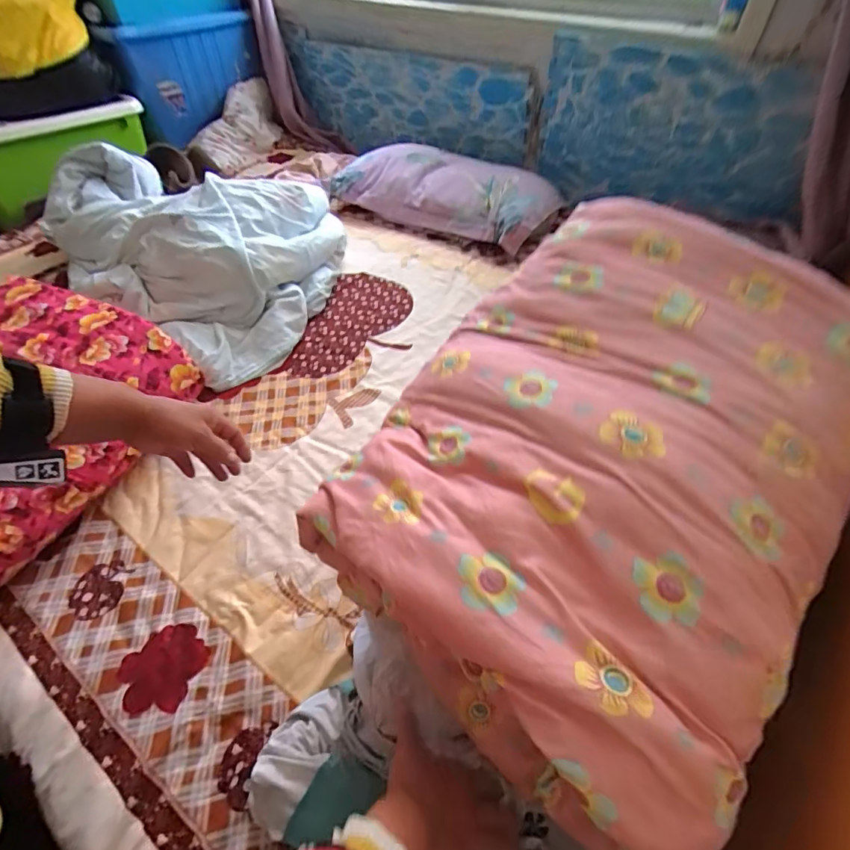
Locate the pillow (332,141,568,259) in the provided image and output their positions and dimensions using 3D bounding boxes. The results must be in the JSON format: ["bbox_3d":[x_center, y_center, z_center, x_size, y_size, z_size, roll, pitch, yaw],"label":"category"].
[{"bbox_3d":[0.058,-0.739,1.423,0.692,0.150,0.330,19,54,14],"label":"pillow"}]

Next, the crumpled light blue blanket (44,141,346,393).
[{"bbox_3d":[-0.544,-0.493,1.145,0.780,0.230,0.583,32,58,22],"label":"crumpled light blue blanket"}]

